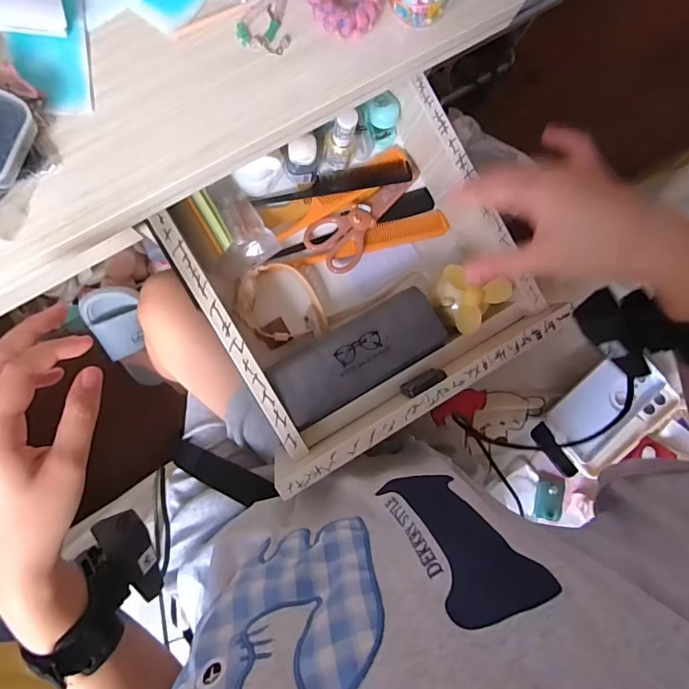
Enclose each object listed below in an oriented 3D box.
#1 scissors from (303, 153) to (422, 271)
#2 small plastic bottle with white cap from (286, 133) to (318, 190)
[{"bbox_3d":[0.029,-0.129,0.457,0.138,0.018,0.056,-39,94,-6],"label":"scissors"},{"bbox_3d":[-0.038,-0.164,0.419,0.026,0.064,0.023,-21,92,-7],"label":"small plastic bottle with white cap"}]

